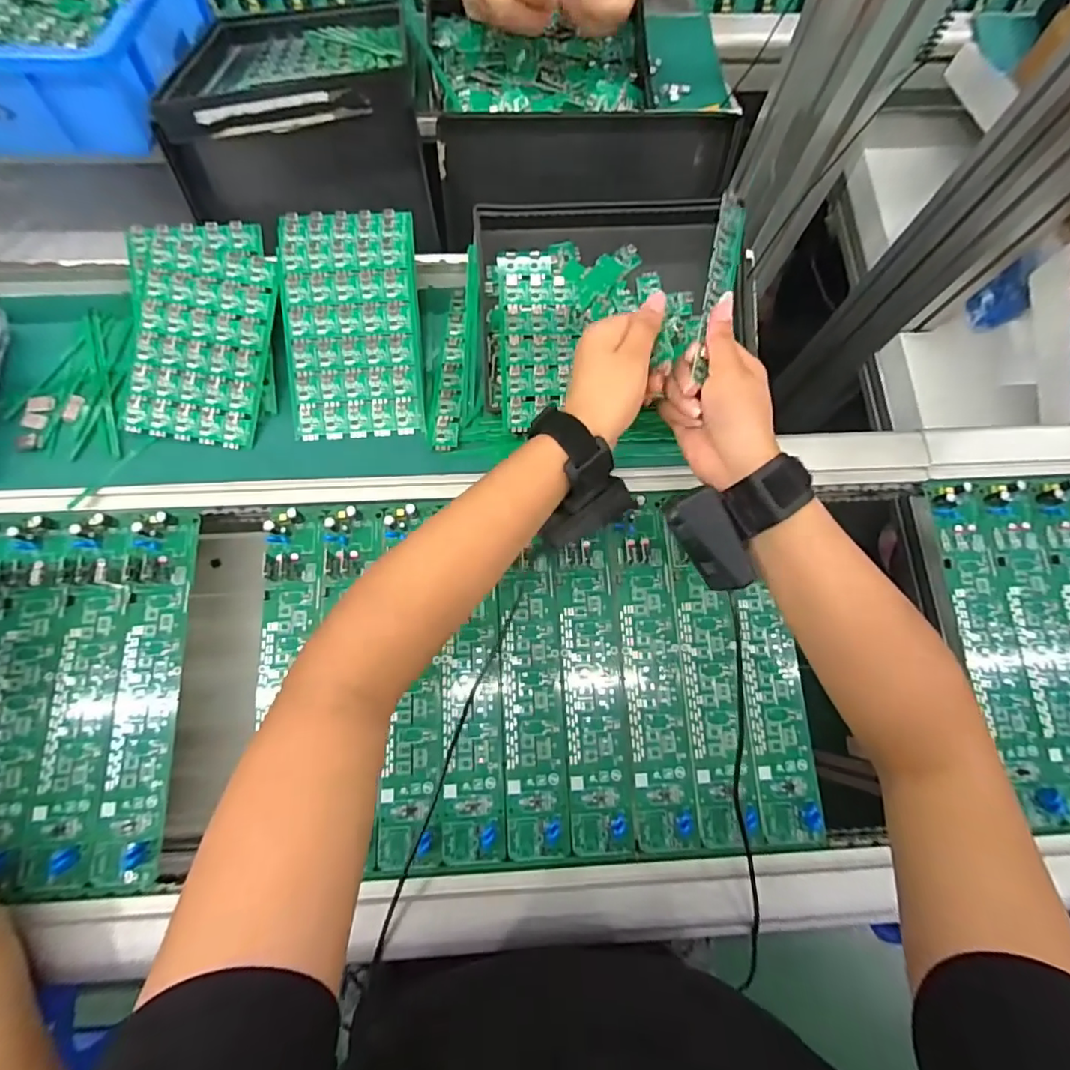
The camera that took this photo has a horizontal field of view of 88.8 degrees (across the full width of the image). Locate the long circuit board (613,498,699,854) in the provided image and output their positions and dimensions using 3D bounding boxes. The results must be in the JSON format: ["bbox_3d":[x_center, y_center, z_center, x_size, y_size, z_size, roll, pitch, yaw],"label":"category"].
[{"bbox_3d":[0.095,0.104,0.437,0.048,0.017,0.263,-3,75,-2],"label":"long circuit board"}]

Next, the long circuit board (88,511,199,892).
[{"bbox_3d":[-0.304,0.115,0.423,0.059,0.019,0.277,-6,75,-3],"label":"long circuit board"}]

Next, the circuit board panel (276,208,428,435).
[{"bbox_3d":[-0.157,-0.181,0.471,0.113,0.008,0.191,-3,94,-3],"label":"circuit board panel"}]

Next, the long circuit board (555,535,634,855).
[{"bbox_3d":[0.047,0.121,0.437,0.049,0.011,0.240,-2,75,-2],"label":"long circuit board"}]

